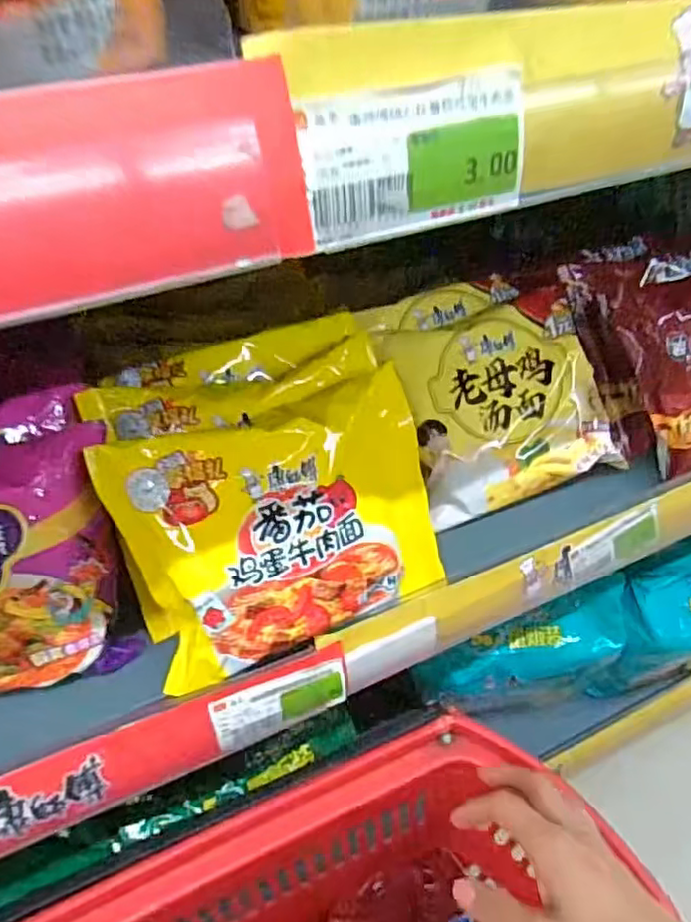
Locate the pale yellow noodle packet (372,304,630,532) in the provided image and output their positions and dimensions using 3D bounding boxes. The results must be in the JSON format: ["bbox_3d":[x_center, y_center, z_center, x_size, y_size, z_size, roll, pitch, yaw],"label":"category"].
[{"bbox_3d":[0.106,-0.037,0.447,0.137,0.045,0.131,-18,87,-9],"label":"pale yellow noodle packet"}]

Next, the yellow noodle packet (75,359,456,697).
[{"bbox_3d":[-0.031,0.037,0.363,0.175,0.138,0.045,-18,12,-14],"label":"yellow noodle packet"}]

